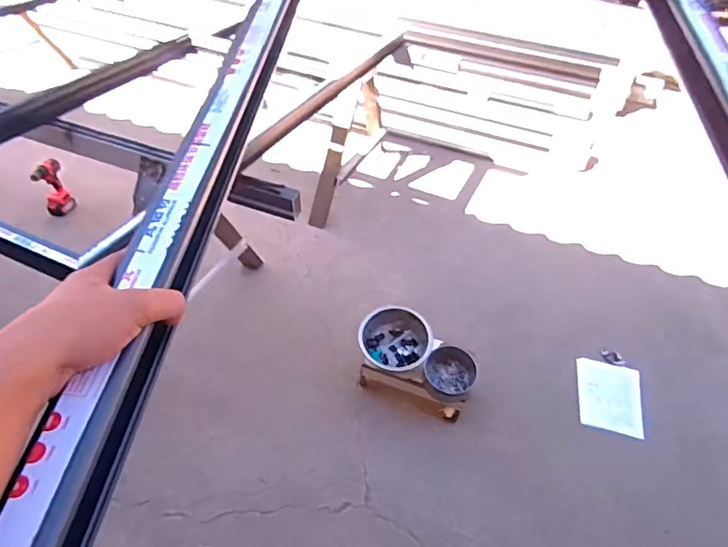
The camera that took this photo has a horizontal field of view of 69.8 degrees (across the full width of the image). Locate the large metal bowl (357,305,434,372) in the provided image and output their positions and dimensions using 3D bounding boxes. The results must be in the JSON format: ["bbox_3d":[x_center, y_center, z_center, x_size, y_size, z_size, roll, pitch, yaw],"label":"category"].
[{"bbox_3d":[0.104,0.219,1.758,0.237,0.096,0.222,3,43,-3],"label":"large metal bowl"}]

